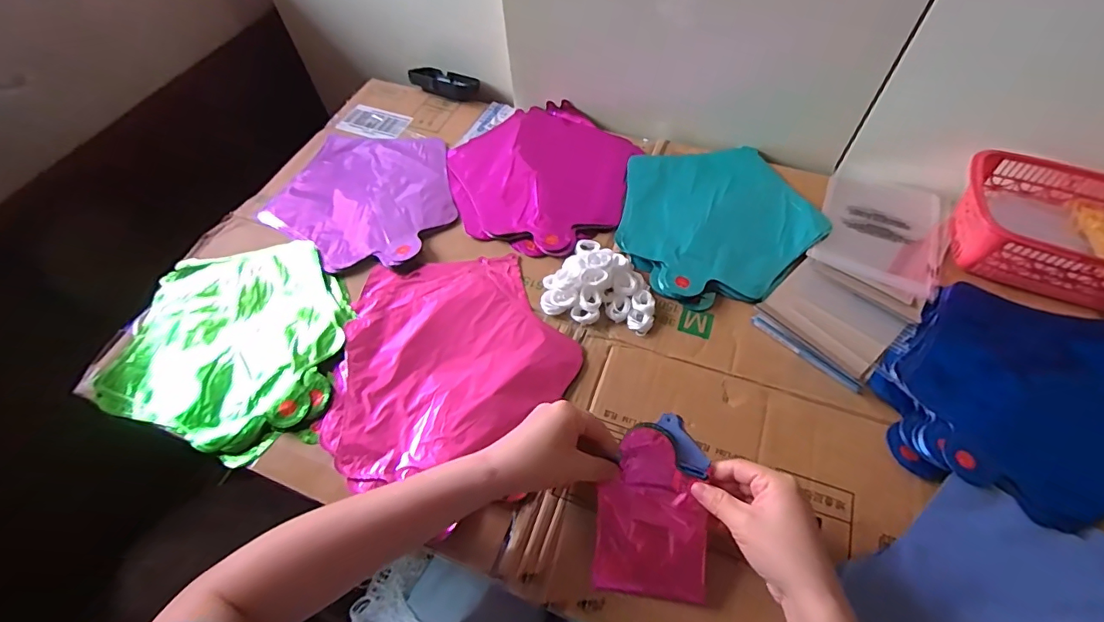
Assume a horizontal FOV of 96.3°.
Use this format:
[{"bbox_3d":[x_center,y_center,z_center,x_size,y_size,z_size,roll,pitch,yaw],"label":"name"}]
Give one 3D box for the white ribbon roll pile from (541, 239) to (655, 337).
[{"bbox_3d":[0.056,-0.037,0.533,0.116,0.034,0.102,13,59,10],"label":"white ribbon roll pile"}]

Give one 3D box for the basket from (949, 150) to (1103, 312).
[{"bbox_3d":[0.542,-0.083,0.524,0.205,0.071,0.140,19,60,13],"label":"basket"}]

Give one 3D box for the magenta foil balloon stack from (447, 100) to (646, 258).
[{"bbox_3d":[-0.017,-0.188,0.646,0.235,0.014,0.256,16,60,12],"label":"magenta foil balloon stack"}]

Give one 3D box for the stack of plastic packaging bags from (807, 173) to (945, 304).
[{"bbox_3d":[0.383,-0.098,0.574,0.127,0.012,0.189,24,62,16],"label":"stack of plastic packaging bags"}]

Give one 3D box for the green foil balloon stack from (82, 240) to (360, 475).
[{"bbox_3d":[-0.336,0.031,0.522,0.237,0.030,0.231,3,58,4],"label":"green foil balloon stack"}]

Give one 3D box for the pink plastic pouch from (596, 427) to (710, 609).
[{"bbox_3d":[0.082,0.165,0.407,0.086,0.014,0.128,1,84,15],"label":"pink plastic pouch"}]

